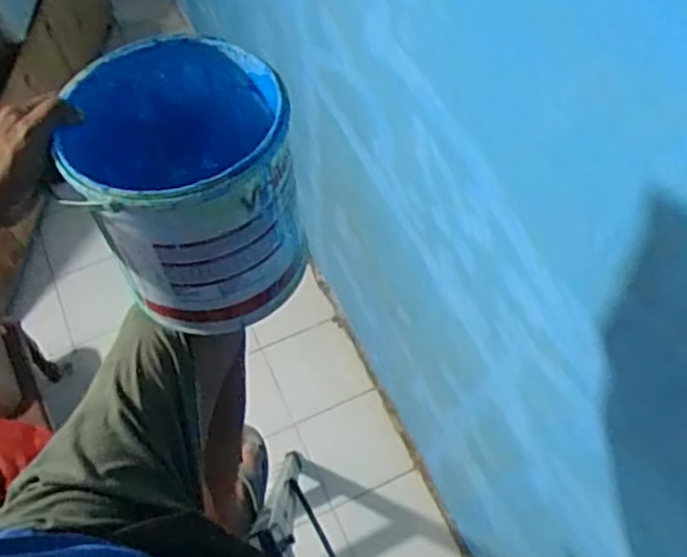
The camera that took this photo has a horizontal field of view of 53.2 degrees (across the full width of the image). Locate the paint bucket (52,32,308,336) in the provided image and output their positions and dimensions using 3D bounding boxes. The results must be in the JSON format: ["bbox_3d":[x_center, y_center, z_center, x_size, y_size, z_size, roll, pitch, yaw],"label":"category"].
[{"bbox_3d":[-0.132,-0.084,0.602,0.171,0.183,0.195,-6,61,-1],"label":"paint bucket"}]

